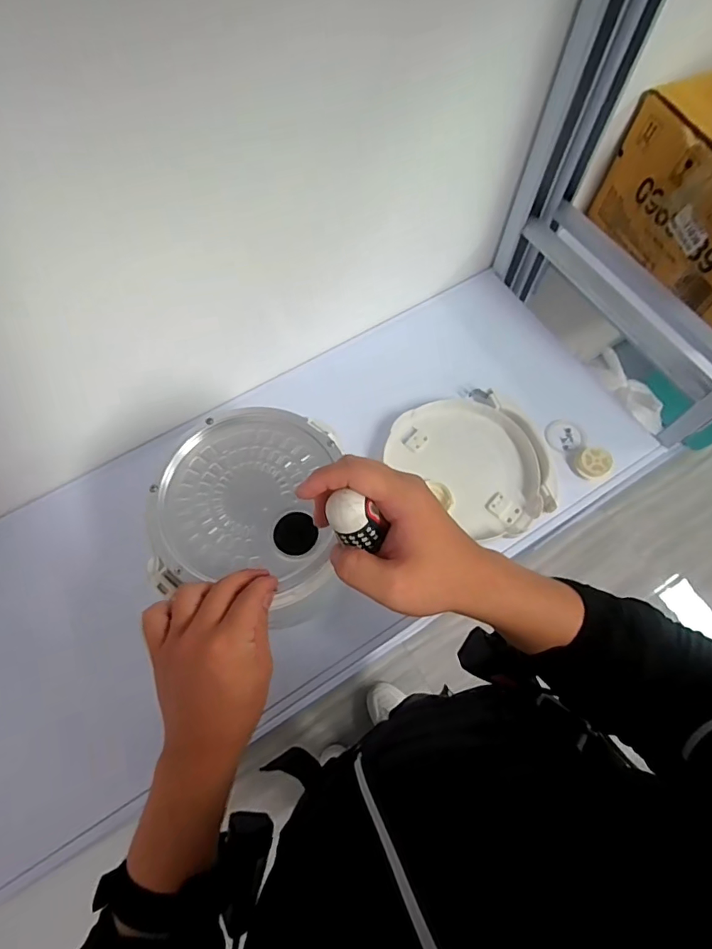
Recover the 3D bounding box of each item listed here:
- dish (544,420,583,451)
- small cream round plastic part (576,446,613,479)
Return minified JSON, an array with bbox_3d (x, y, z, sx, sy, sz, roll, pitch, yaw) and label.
[{"bbox_3d":[0.299,-0.056,0.704,0.049,0.010,0.049,0,67,0],"label":"dish"},{"bbox_3d":[0.322,-0.016,0.667,0.030,0.037,0.040,-40,73,-15],"label":"small cream round plastic part"}]

